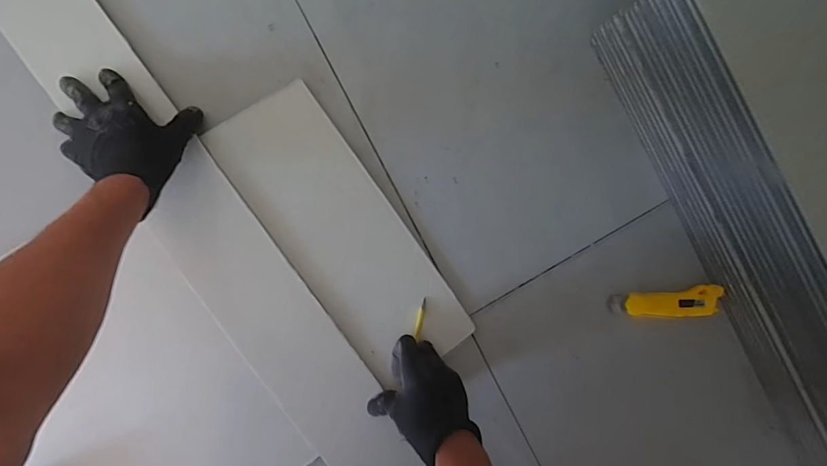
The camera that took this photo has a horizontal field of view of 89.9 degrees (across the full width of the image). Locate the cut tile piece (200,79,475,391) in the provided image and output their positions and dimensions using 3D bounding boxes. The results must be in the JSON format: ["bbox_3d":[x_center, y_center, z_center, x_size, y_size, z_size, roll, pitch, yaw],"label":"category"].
[{"bbox_3d":[-0.079,0.003,0.490,0.138,0.018,0.354,-37,93,-8],"label":"cut tile piece"}]

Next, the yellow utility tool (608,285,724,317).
[{"bbox_3d":[0.327,0.091,0.539,0.140,0.029,0.032,-6,90,8],"label":"yellow utility tool"}]

